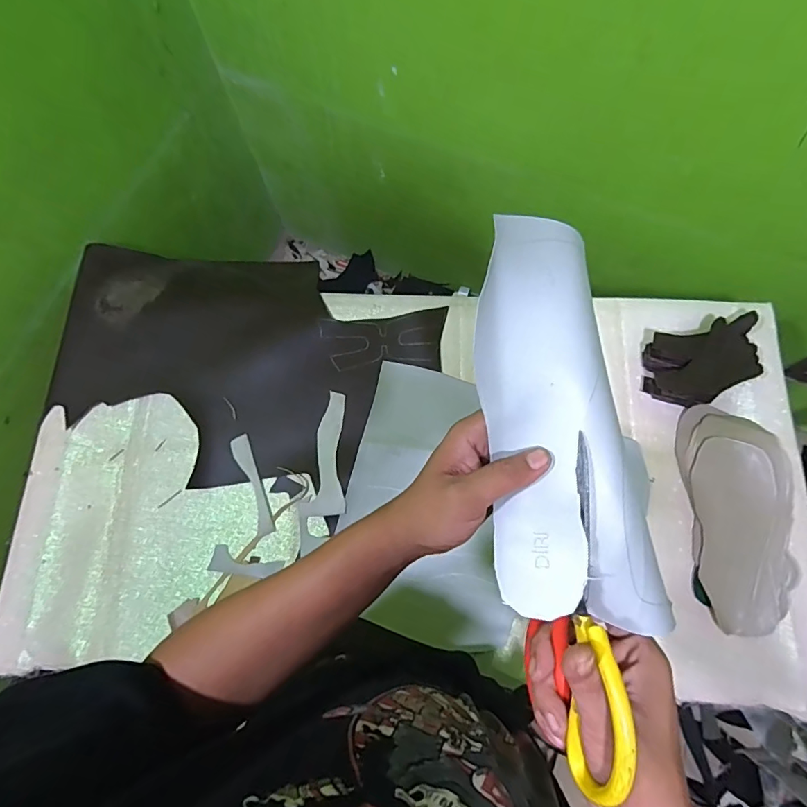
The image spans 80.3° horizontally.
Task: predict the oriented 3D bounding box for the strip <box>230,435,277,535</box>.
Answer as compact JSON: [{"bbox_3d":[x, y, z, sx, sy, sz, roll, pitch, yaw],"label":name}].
[{"bbox_3d":[-0.238,0.127,0.752,0.027,0.008,0.159,-20,74,-5],"label":"strip"}]

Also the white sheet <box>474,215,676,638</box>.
[{"bbox_3d":[0.099,0.018,0.309,0.104,0.030,0.269,-11,88,-2],"label":"white sheet"}]

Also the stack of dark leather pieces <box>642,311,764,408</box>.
[{"bbox_3d":[0.468,-0.062,0.744,0.181,0.059,0.117,-14,73,-3],"label":"stack of dark leather pieces"}]

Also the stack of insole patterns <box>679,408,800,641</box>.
[{"bbox_3d":[0.491,0.158,0.693,0.138,0.038,0.313,1,73,2],"label":"stack of insole patterns"}]

